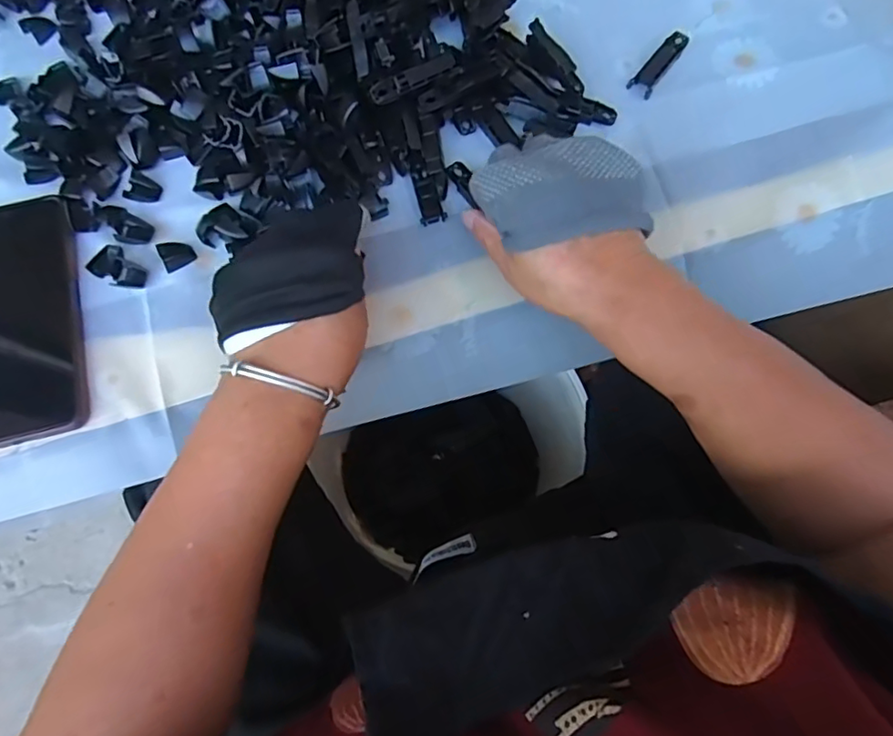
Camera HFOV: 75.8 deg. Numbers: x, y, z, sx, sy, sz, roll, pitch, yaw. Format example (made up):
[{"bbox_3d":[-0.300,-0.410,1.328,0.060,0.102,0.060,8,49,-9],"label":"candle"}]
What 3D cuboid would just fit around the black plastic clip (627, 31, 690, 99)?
[{"bbox_3d":[0.160,-0.230,0.428,0.018,0.007,0.066,35,78,9],"label":"black plastic clip"}]

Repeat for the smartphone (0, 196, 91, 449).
[{"bbox_3d":[-0.283,-0.034,0.376,0.083,0.005,0.168,-14,76,-3],"label":"smartphone"}]

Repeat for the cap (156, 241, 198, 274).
[{"bbox_3d":[-0.184,-0.078,0.388,0.021,0.010,0.019,-37,78,-8],"label":"cap"}]

